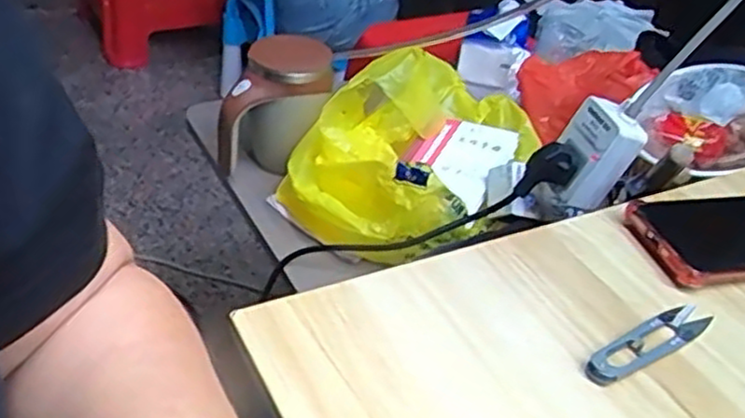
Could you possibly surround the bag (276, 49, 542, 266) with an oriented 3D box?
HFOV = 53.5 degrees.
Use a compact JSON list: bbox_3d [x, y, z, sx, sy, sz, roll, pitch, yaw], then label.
[{"bbox_3d":[0.039,-0.068,0.766,0.220,0.134,0.244,19,38,15],"label":"bag"}]

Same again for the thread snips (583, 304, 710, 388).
[{"bbox_3d":[0.162,0.077,0.431,0.102,0.010,0.022,-20,45,-32],"label":"thread snips"}]

